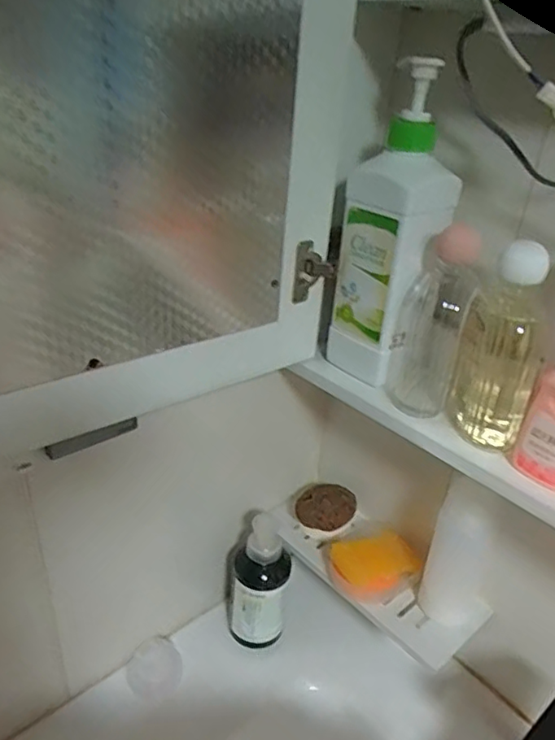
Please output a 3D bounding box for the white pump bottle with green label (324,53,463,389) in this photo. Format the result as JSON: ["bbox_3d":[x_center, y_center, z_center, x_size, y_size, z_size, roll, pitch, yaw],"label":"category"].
[{"bbox_3d":[0.108,-0.124,0.527,0.069,0.265,0.081,-20,38,-36],"label":"white pump bottle with green label"}]

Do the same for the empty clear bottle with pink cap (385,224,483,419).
[{"bbox_3d":[0.144,-0.043,0.517,0.063,0.165,0.061,12,30,13],"label":"empty clear bottle with pink cap"}]

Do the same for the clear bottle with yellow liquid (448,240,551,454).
[{"bbox_3d":[0.187,-0.017,0.468,0.060,0.164,0.062,15,31,18],"label":"clear bottle with yellow liquid"}]

